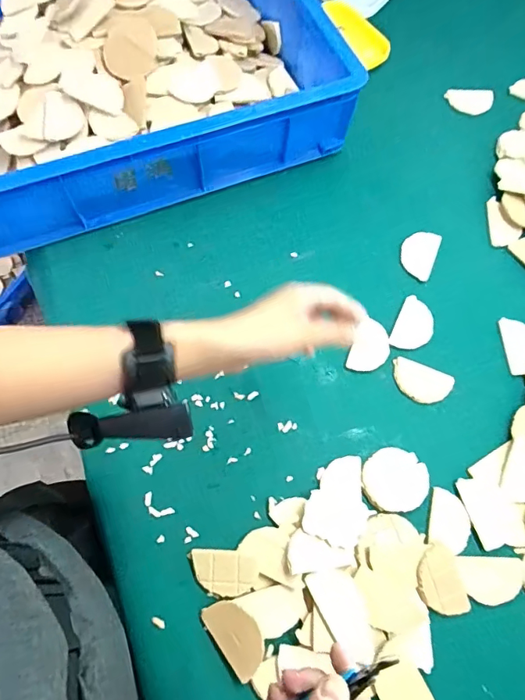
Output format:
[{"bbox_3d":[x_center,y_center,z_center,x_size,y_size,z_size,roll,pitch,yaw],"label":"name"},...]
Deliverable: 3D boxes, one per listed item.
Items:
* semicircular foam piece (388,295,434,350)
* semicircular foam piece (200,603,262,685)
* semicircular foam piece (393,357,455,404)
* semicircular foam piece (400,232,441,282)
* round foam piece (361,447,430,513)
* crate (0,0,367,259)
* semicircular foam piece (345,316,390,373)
[{"bbox_3d":[0.187,-0.030,0.564,0.044,0.004,0.070,26,70,7],"label":"semicircular foam piece"},{"bbox_3d":[-0.024,0.273,0.439,0.041,0.007,0.070,-35,74,-14],"label":"semicircular foam piece"},{"bbox_3d":[0.185,0.038,0.540,0.070,0.008,0.042,24,70,7],"label":"semicircular foam piece"},{"bbox_3d":[0.205,-0.128,0.602,0.045,0.004,0.068,22,70,6],"label":"semicircular foam piece"},{"bbox_3d":[0.144,0.141,0.499,0.070,0.007,0.066,1,69,-2],"label":"round foam piece"},{"bbox_3d":[-0.242,-0.377,0.622,0.629,0.120,0.421,-21,71,-10],"label":"crate"},{"bbox_3d":[0.130,-0.004,0.551,0.044,0.009,0.066,15,69,4],"label":"semicircular foam piece"}]

